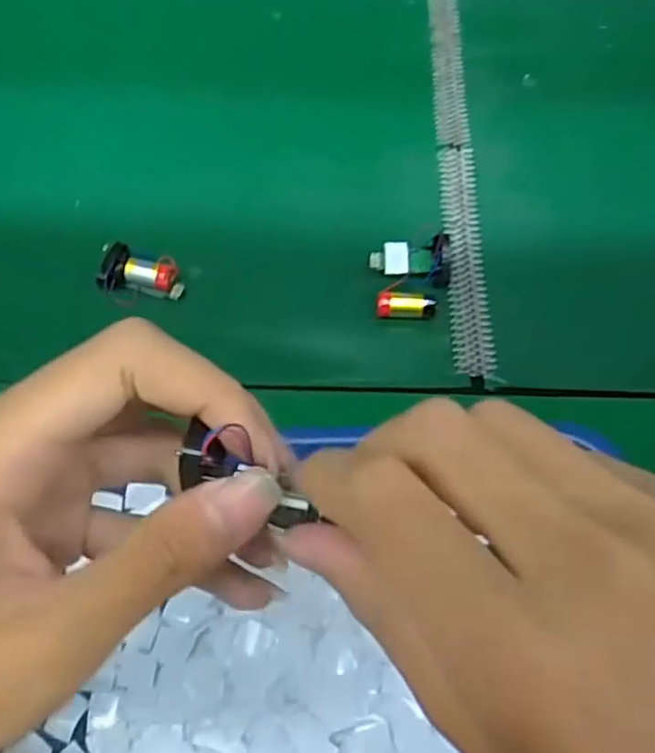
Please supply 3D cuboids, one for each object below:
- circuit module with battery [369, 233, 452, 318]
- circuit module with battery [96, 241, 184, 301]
[{"bbox_3d":[0.054,-0.062,0.416,0.050,0.025,0.049,-1,65,0],"label":"circuit module with battery"},{"bbox_3d":[-0.119,-0.067,0.419,0.050,0.019,0.033,9,65,4],"label":"circuit module with battery"}]

